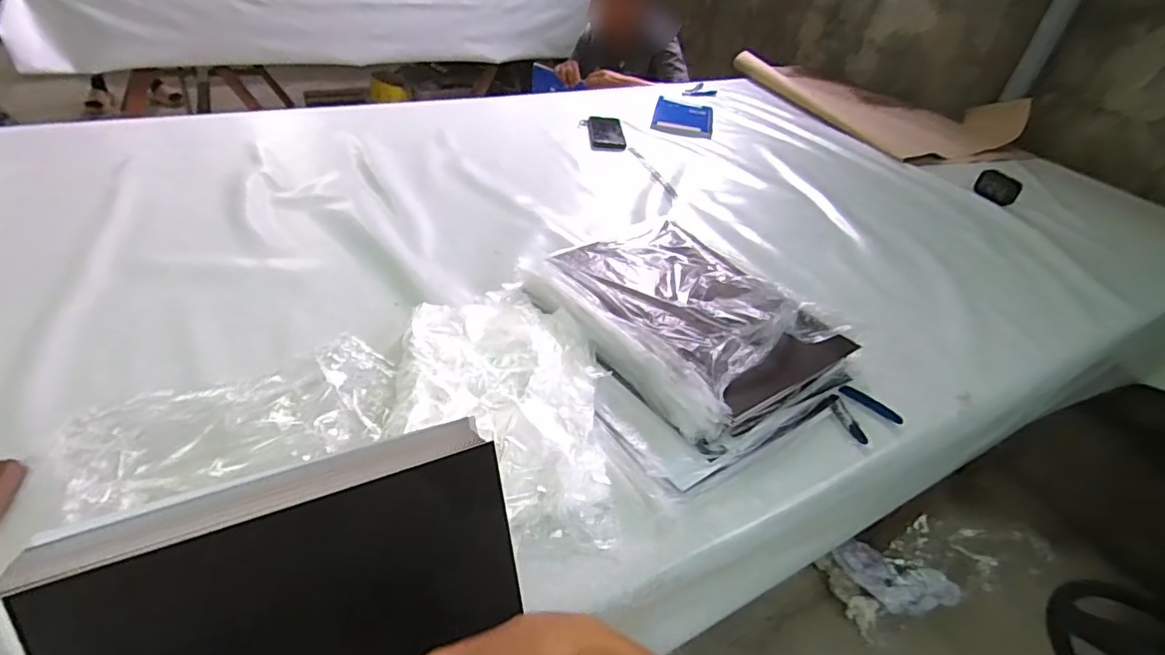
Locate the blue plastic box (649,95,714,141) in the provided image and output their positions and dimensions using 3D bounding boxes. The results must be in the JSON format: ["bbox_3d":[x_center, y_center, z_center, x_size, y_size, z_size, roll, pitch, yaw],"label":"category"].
[{"bbox_3d":[0.269,-0.562,1.503,0.154,0.014,0.226,10,38,6],"label":"blue plastic box"}]

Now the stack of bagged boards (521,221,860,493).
[{"bbox_3d":[0.129,-0.011,0.757,0.338,0.071,0.399,-17,43,-26],"label":"stack of bagged boards"}]

